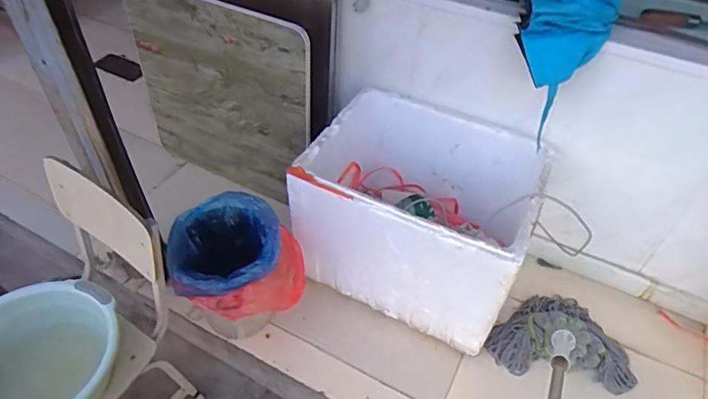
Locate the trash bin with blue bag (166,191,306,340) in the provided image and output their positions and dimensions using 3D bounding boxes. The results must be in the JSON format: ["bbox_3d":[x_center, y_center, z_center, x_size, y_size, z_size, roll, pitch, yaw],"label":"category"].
[{"bbox_3d":[-0.289,0.209,1.296,0.313,0.326,0.289,-9,46,-9],"label":"trash bin with blue bag"}]

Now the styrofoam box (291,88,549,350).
[{"bbox_3d":[0.171,0.030,1.366,0.621,0.384,0.449,21,48,17],"label":"styrofoam box"}]

